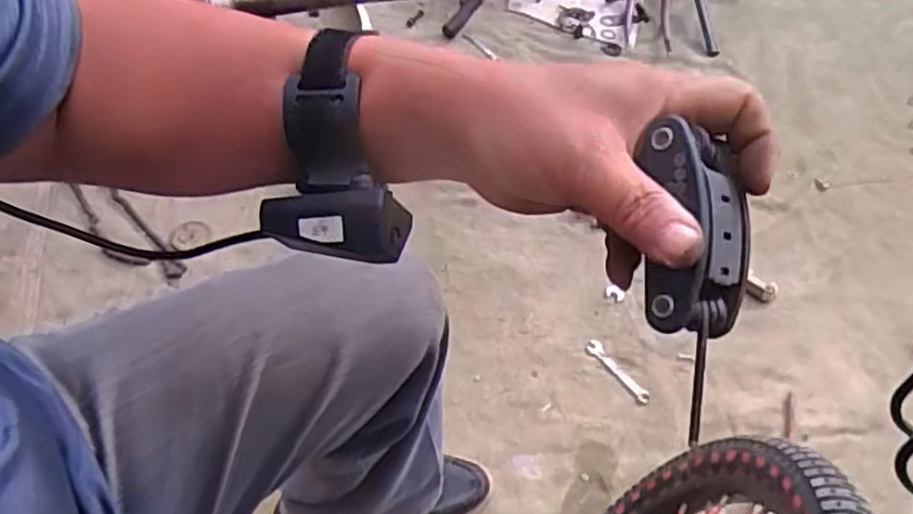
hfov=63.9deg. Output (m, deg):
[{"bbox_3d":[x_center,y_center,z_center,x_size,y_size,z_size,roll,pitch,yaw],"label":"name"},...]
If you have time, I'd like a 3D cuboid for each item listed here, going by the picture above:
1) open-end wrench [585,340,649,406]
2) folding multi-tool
[{"bbox_3d":[0.243,0.173,1.105,0.027,0.009,0.120,-30,63,-29],"label":"open-end wrench"},{"bbox_3d":[0.099,0.010,0.298,0.052,0.035,0.127,-3,93,-9],"label":"folding multi-tool"}]

